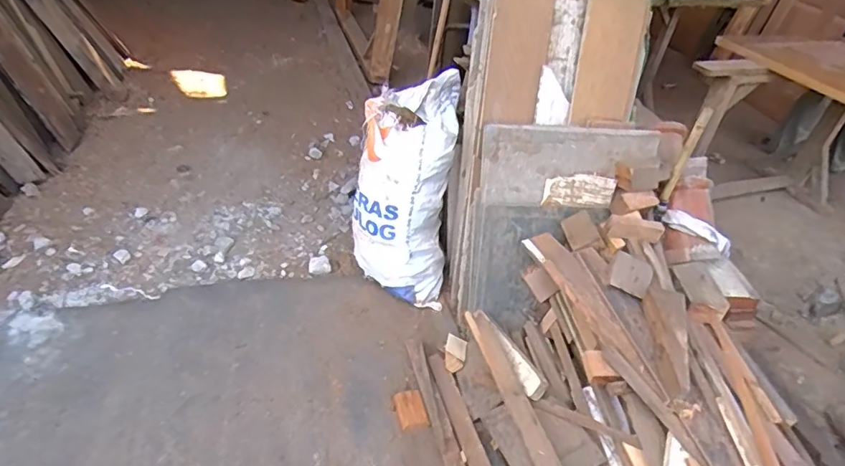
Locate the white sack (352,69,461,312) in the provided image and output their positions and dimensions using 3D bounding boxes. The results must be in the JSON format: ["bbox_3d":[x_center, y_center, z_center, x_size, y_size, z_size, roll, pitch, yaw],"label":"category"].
[{"bbox_3d":[-0.070,-0.150,1.895,0.352,0.847,0.284,6,12,1],"label":"white sack"}]

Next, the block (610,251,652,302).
[{"bbox_3d":[0.580,0.113,1.451,0.103,0.024,0.125,30,55,9],"label":"block"}]

